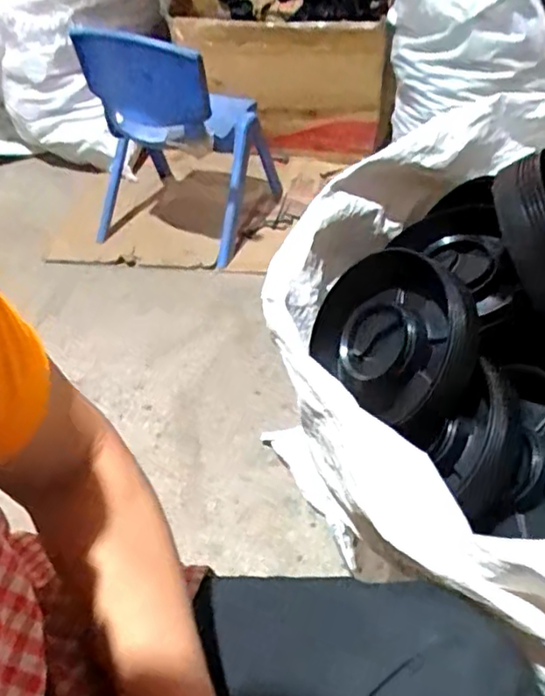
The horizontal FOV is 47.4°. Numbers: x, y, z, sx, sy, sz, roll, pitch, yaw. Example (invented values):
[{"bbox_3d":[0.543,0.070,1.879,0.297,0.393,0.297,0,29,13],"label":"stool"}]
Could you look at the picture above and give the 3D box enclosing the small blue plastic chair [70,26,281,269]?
[{"bbox_3d":[-0.221,-0.513,1.430,0.364,0.473,0.367,14,46,19],"label":"small blue plastic chair"}]

